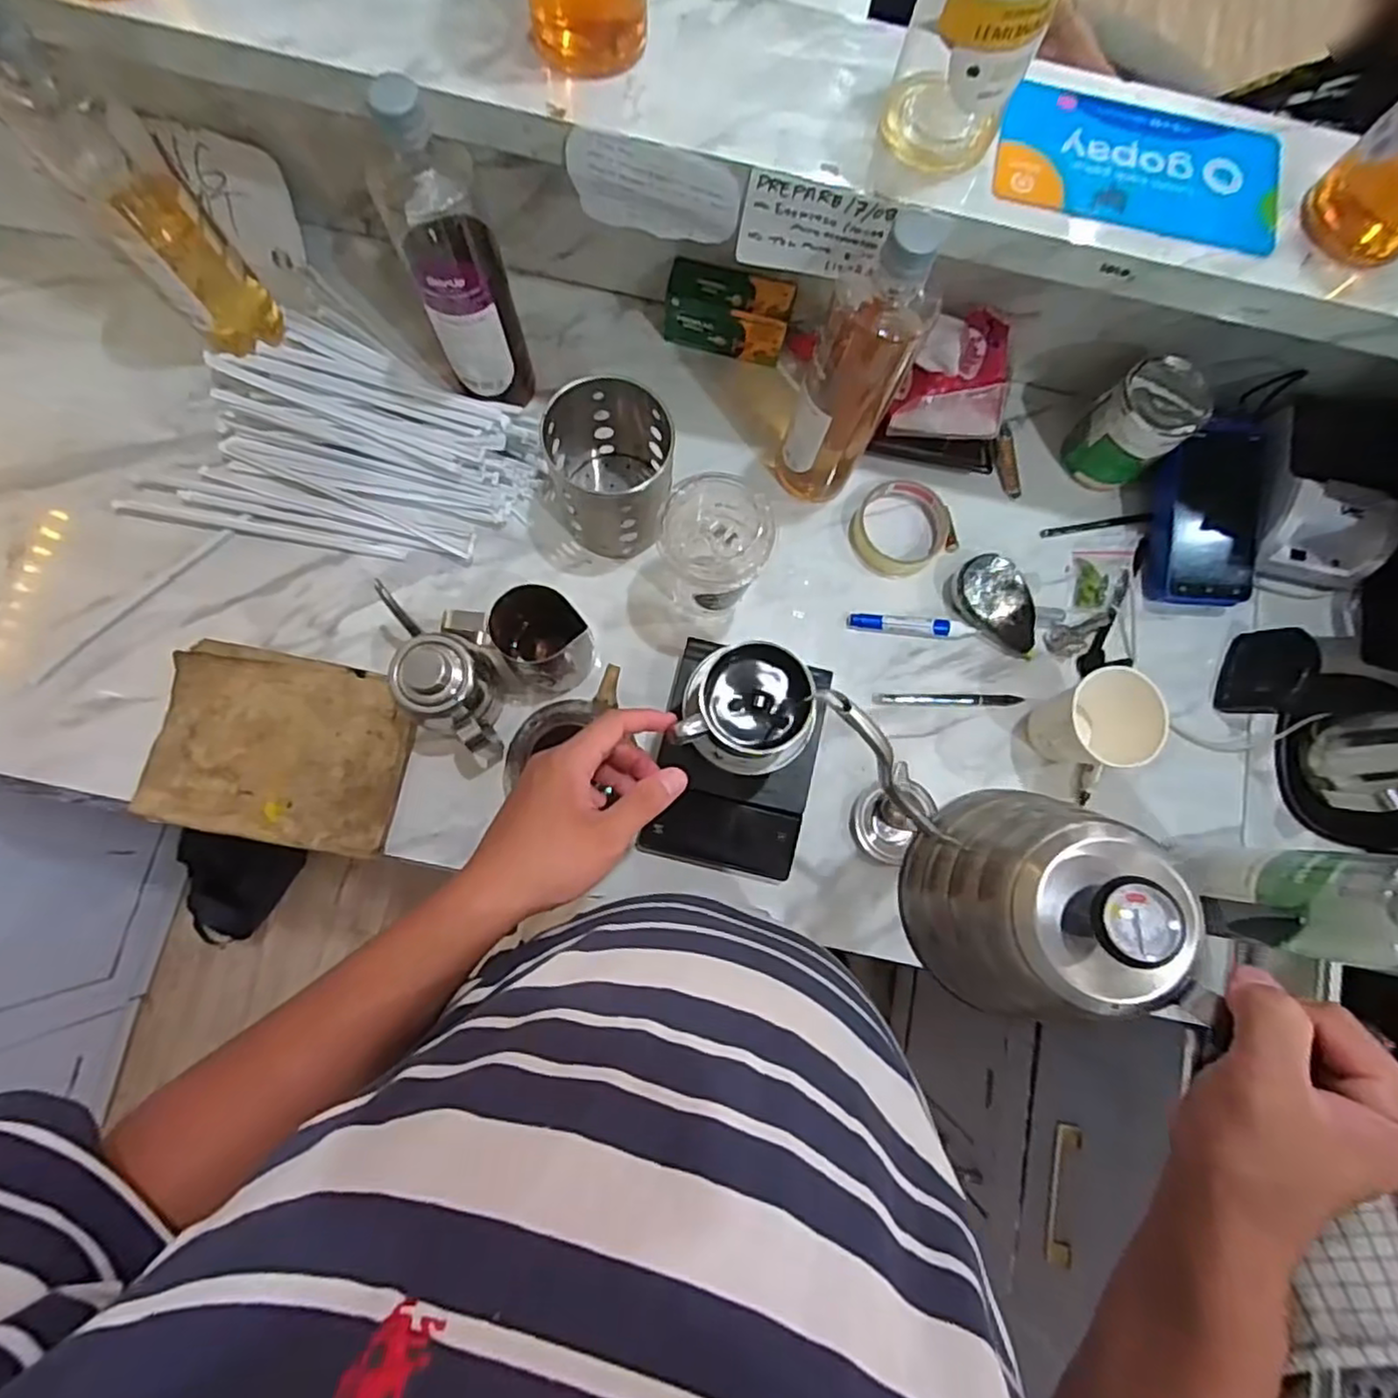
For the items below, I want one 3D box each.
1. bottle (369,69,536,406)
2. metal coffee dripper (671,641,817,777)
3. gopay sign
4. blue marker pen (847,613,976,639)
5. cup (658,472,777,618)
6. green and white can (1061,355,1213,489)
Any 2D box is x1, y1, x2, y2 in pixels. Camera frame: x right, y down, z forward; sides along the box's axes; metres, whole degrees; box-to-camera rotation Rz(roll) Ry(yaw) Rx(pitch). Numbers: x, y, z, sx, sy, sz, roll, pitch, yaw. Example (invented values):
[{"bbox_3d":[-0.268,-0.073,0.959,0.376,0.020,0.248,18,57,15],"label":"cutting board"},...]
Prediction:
[{"bbox_3d":[-0.184,-0.321,0.520,0.070,0.241,0.070,-17,83,-5],"label":"bottle"},{"bbox_3d":[0.032,0.008,0.471,0.085,0.049,0.080,0,82,-2],"label":"metal coffee dripper"},{"bbox_3d":[0.279,-0.341,0.438,0.179,0.009,0.098,10,79,-2],"label":"gopay sign"},{"bbox_3d":[0.195,-0.066,0.634,0.112,0.013,0.016,6,82,-2],"label":"blue marker pen"},{"bbox_3d":[0.009,-0.119,0.570,0.083,0.132,0.088,-31,84,-6],"label":"cup"},{"bbox_3d":[0.394,-0.249,0.620,0.073,0.115,0.074,0,82,-2],"label":"green and white can"}]

